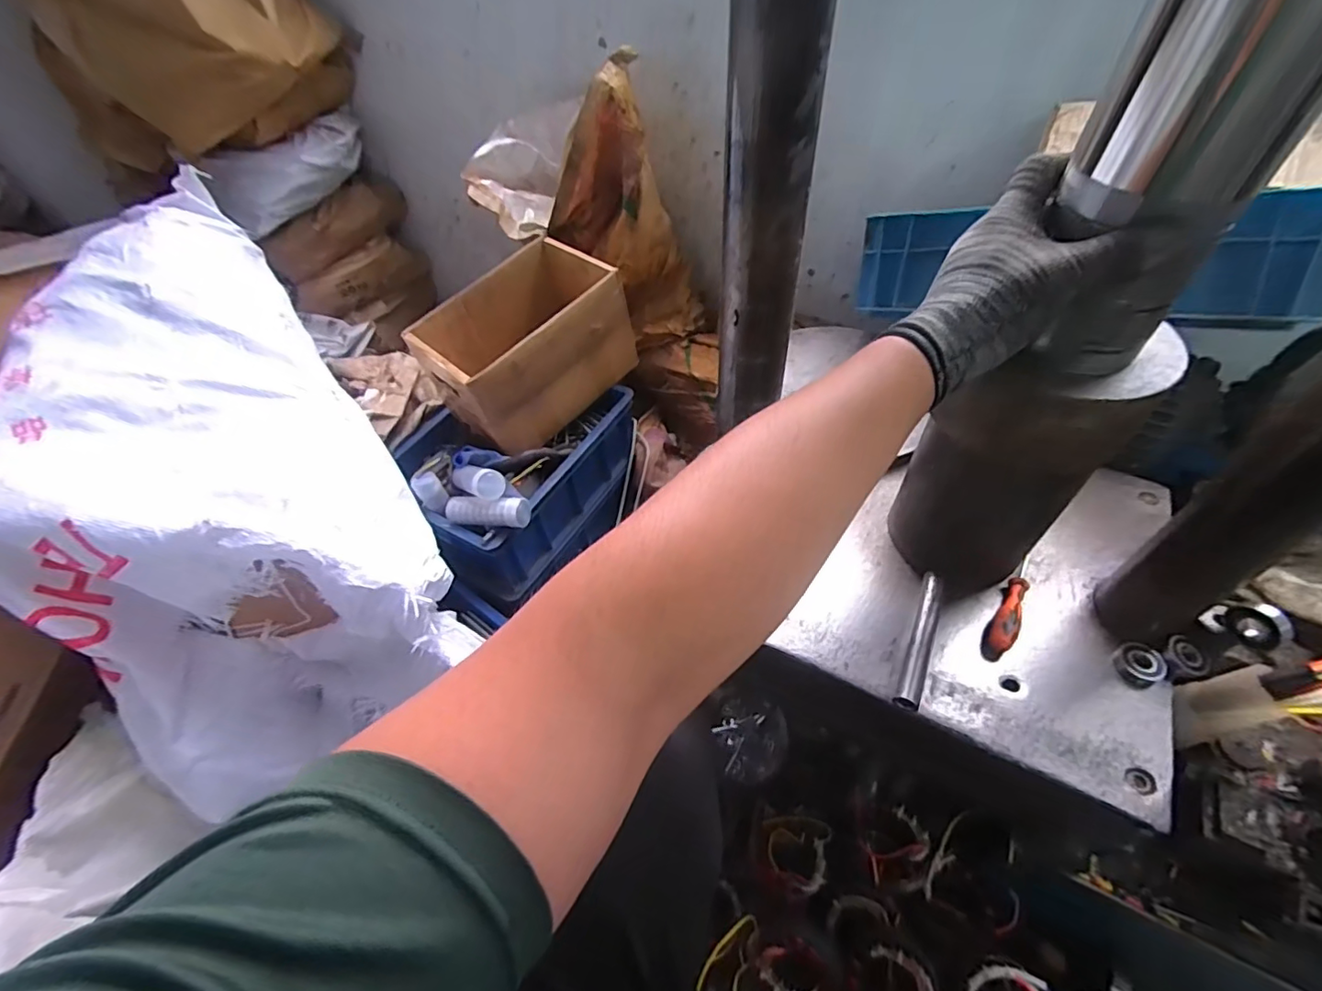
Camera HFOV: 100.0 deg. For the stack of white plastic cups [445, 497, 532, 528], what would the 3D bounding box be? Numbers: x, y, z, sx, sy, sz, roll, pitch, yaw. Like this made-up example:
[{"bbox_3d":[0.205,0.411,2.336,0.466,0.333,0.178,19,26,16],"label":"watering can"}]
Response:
[{"bbox_3d":[-0.258,0.025,0.822,0.128,0.043,0.047,1,50,5],"label":"stack of white plastic cups"}]

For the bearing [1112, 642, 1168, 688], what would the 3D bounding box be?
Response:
[{"bbox_3d":[0.417,0.148,0.483,0.038,0.013,0.034,-23,52,-15],"label":"bearing"}]

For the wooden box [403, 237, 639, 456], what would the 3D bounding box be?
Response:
[{"bbox_3d":[-0.227,-0.258,0.935,0.210,0.174,0.313,30,58,26],"label":"wooden box"}]

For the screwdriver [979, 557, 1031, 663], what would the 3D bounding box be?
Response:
[{"bbox_3d":[0.334,0.103,0.526,0.023,0.027,0.119,31,58,26],"label":"screwdriver"}]

